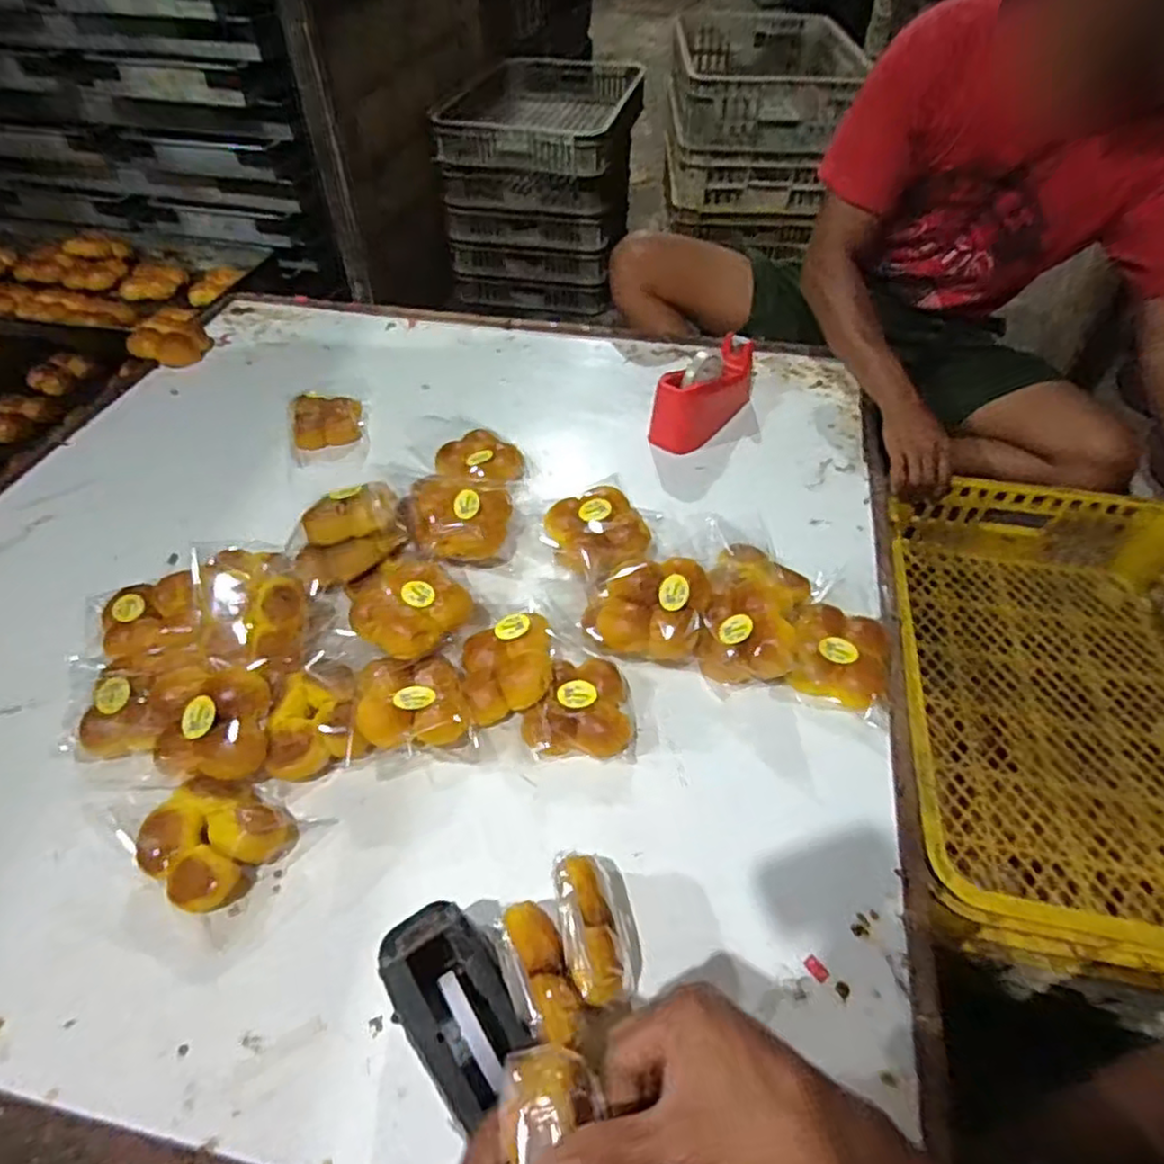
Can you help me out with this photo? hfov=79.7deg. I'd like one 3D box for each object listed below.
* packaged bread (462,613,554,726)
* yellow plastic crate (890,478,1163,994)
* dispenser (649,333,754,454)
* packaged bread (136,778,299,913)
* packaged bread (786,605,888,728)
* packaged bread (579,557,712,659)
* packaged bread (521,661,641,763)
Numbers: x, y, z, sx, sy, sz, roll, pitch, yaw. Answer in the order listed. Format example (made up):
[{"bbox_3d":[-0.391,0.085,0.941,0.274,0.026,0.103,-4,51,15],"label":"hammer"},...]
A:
[{"bbox_3d":[-0.076,0.095,0.737,0.097,0.043,0.109,-12,58,0],"label":"packaged bread"},{"bbox_3d":[0.572,0.132,0.828,0.405,0.146,0.600,9,49,8],"label":"yellow plastic crate"},{"bbox_3d":[0.189,-0.287,1.040,0.082,0.093,0.194,32,56,25],"label":"dispenser"},{"bbox_3d":[-0.329,0.230,0.626,0.103,0.050,0.102,0,48,0],"label":"packaged bread"},{"bbox_3d":[0.280,0.079,0.761,0.111,0.036,0.119,0,48,0],"label":"packaged bread"},{"bbox_3d":[0.070,0.031,0.762,0.122,0.084,0.110,13,50,11],"label":"packaged bread"},{"bbox_3d":[0.002,0.128,0.719,0.112,0.048,0.111,4,48,3],"label":"packaged bread"}]

